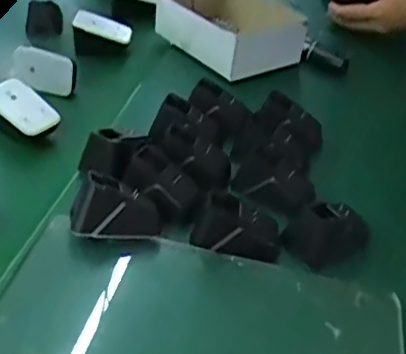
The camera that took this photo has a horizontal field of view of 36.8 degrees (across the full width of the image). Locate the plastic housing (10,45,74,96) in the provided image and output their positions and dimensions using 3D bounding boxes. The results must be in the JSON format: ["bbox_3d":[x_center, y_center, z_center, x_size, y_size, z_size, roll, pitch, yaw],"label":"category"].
[{"bbox_3d":[-0.173,-0.114,0.655,0.069,0.042,0.008,15,10,4],"label":"plastic housing"}]

